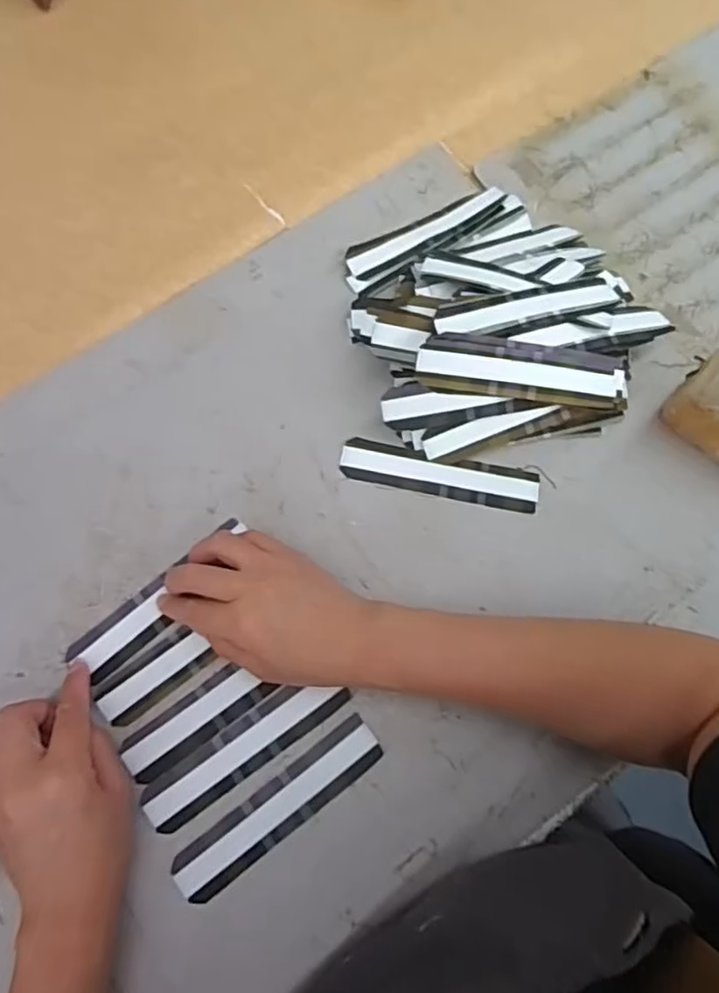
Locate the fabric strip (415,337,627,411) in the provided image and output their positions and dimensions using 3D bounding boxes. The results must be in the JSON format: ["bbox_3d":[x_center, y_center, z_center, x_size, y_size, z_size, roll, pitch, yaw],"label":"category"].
[{"bbox_3d":[0.116,-0.083,0.448,0.151,0.009,0.034,6,101,-9],"label":"fabric strip"}]

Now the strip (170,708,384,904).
[{"bbox_3d":[-0.049,0.192,0.401,0.140,0.004,0.032,-36,71,-12],"label":"strip"}]

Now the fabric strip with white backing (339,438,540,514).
[{"bbox_3d":[0.059,-0.016,0.474,0.143,0.004,0.031,12,74,2],"label":"fabric strip with white backing"}]

